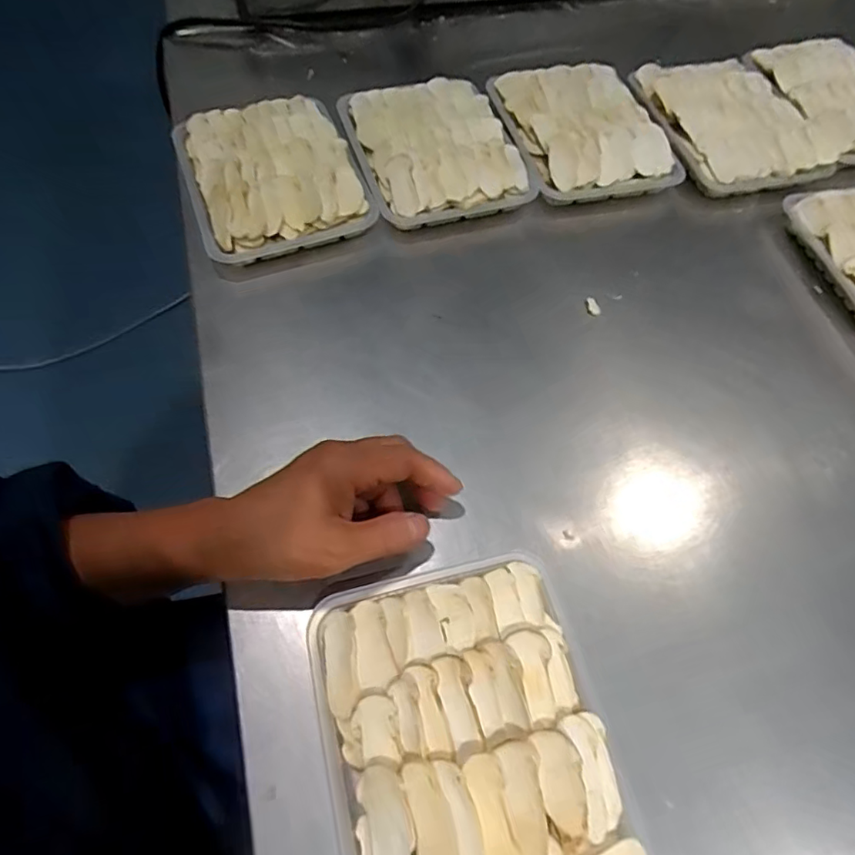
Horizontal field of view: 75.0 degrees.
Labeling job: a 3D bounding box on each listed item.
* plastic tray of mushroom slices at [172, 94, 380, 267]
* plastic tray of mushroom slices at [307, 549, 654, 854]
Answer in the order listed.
[{"bbox_3d":[-0.130,-0.213,0.466,0.135,0.037,0.169,-18,64,-12],"label":"plastic tray of mushroom slices"},{"bbox_3d":[0.021,0.160,0.265,0.132,0.030,0.182,-12,63,-8],"label":"plastic tray of mushroom slices"}]

